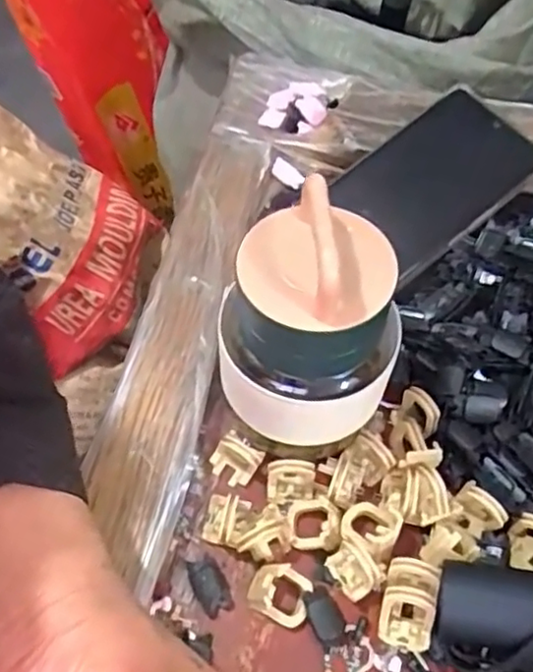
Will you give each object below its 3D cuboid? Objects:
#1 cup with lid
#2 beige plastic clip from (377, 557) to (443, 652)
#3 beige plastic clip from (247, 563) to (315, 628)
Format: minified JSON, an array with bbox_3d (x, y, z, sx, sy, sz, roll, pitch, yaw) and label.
[{"bbox_3d":[0.020,-0.003,0.265,0.062,0.108,0.062,0,55,0],"label":"cup with lid"},{"bbox_3d":[0.059,0.110,0.270,0.021,0.016,0.036,10,88,20],"label":"beige plastic clip"},{"bbox_3d":[0.006,0.108,0.276,0.024,0.018,0.021,22,58,15],"label":"beige plastic clip"}]

